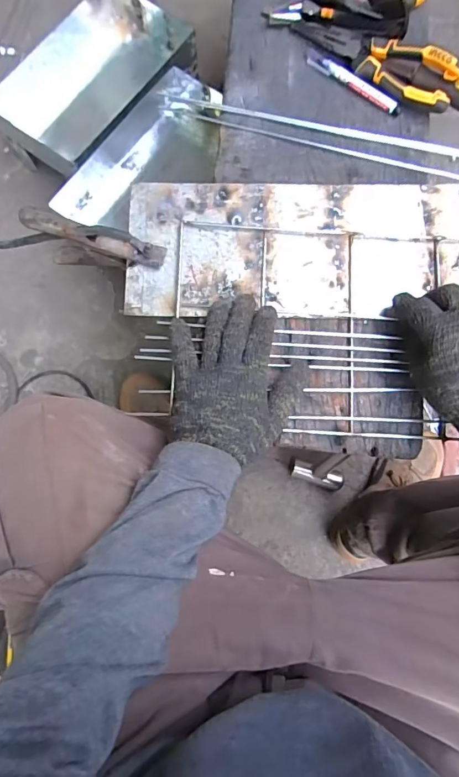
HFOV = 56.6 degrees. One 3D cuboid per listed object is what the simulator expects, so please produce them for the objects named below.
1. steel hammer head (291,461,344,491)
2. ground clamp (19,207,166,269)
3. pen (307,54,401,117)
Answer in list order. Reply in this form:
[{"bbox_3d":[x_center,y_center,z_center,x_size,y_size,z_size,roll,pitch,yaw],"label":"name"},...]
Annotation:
[{"bbox_3d":[0.166,0.164,0.801,0.099,0.037,0.037,16,79,4],"label":"steel hammer head"},{"bbox_3d":[-0.150,-0.158,0.499,0.159,0.085,0.026,16,79,4],"label":"ground clamp"},{"bbox_3d":[0.148,-0.364,0.510,0.126,0.014,0.014,35,81,8],"label":"pen"}]

